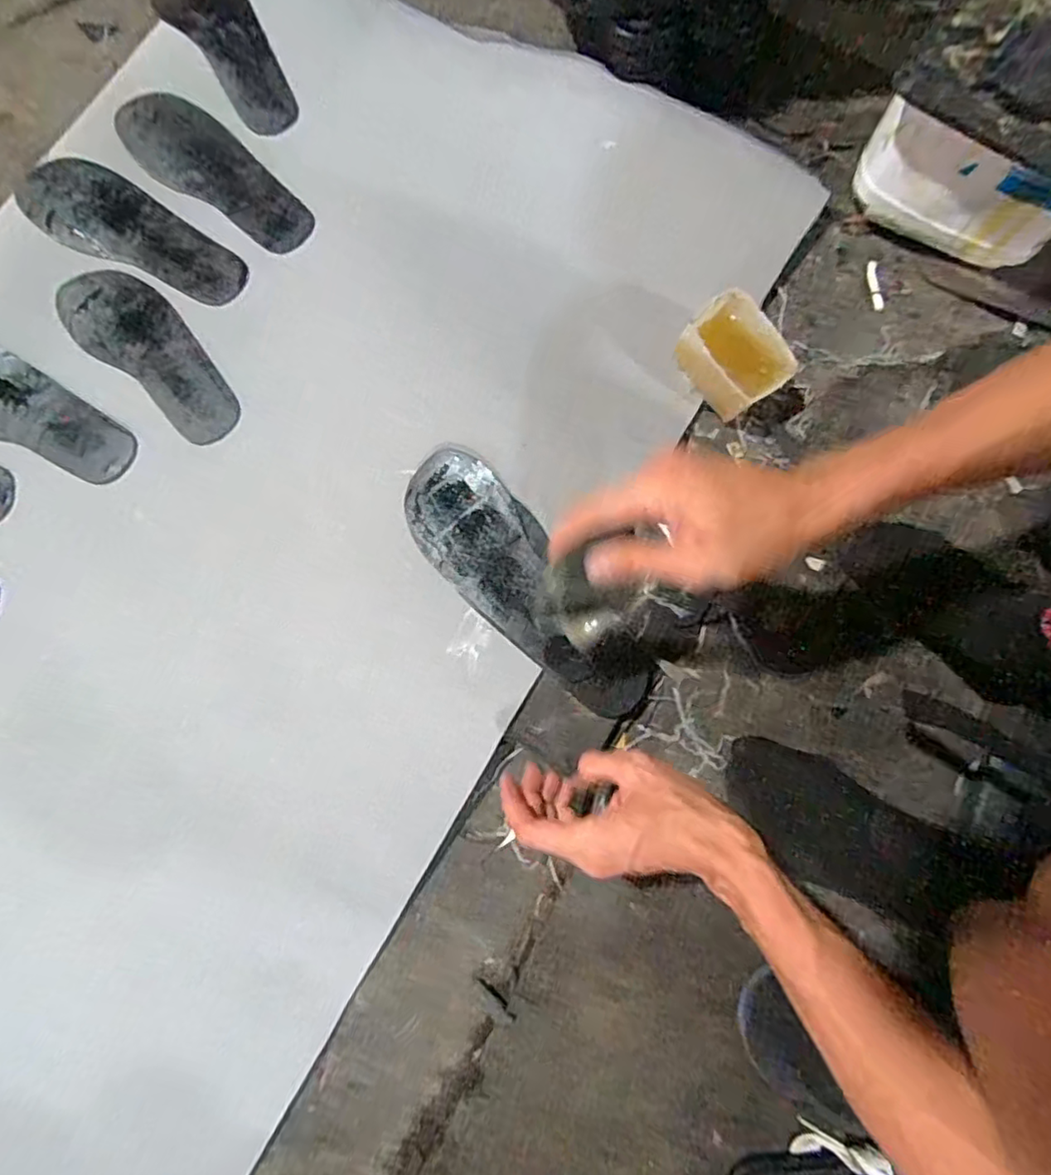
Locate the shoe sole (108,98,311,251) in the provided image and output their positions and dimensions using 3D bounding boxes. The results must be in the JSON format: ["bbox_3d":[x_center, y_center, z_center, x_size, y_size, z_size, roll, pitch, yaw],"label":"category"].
[{"bbox_3d":[-0.324,-0.443,0.659,0.226,0.032,0.088,34,81,6],"label":"shoe sole"}]

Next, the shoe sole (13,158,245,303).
[{"bbox_3d":[-0.398,-0.367,0.638,0.229,0.010,0.085,22,83,-6],"label":"shoe sole"}]

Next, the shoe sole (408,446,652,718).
[{"bbox_3d":[-0.002,-0.002,0.544,0.090,0.017,0.275,-41,82,-7],"label":"shoe sole"}]

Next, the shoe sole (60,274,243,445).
[{"bbox_3d":[-0.369,-0.232,0.618,0.225,0.011,0.084,44,82,7],"label":"shoe sole"}]

